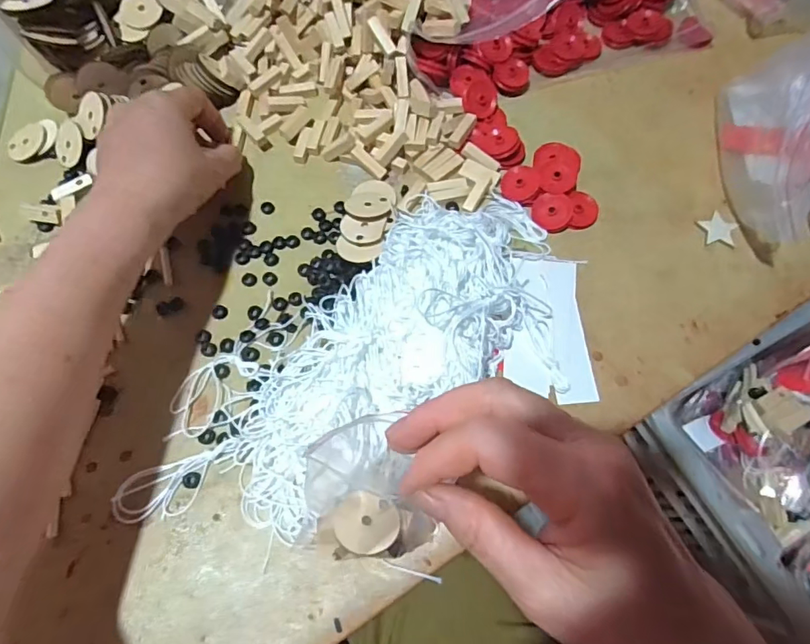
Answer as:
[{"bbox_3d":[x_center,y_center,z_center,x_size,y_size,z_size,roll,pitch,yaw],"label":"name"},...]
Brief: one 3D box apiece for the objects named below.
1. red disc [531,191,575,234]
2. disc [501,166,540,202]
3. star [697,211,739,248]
[{"bbox_3d":[0.108,-0.080,0.370,0.029,0.004,0.028,0,93,8],"label":"red disc"},{"bbox_3d":[0.086,-0.103,0.377,0.028,0.004,0.025,-3,91,25],"label":"disc"},{"bbox_3d":[0.226,-0.068,0.366,0.025,0.004,0.026,4,69,1],"label":"star"}]

